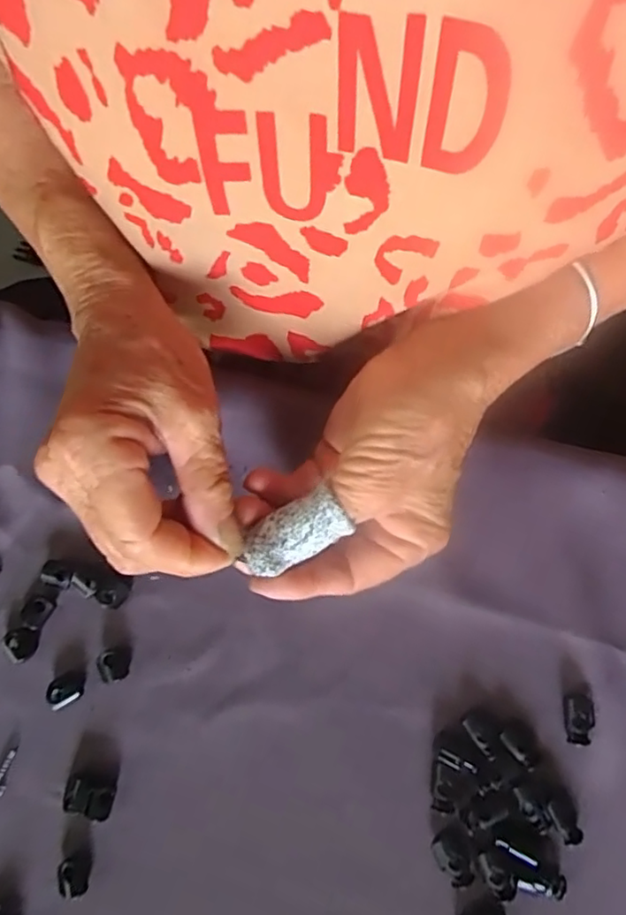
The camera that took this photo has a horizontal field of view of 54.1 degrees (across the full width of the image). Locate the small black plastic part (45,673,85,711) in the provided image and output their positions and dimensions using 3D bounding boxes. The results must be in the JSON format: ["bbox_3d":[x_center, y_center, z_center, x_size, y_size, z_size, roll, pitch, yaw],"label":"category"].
[{"bbox_3d":[-0.114,0.107,0.281,0.018,0.005,0.013,-30,77,-6],"label":"small black plastic part"}]

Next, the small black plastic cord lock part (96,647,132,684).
[{"bbox_3d":[-0.092,0.096,0.283,0.014,0.005,0.015,0,75,1],"label":"small black plastic cord lock part"}]

